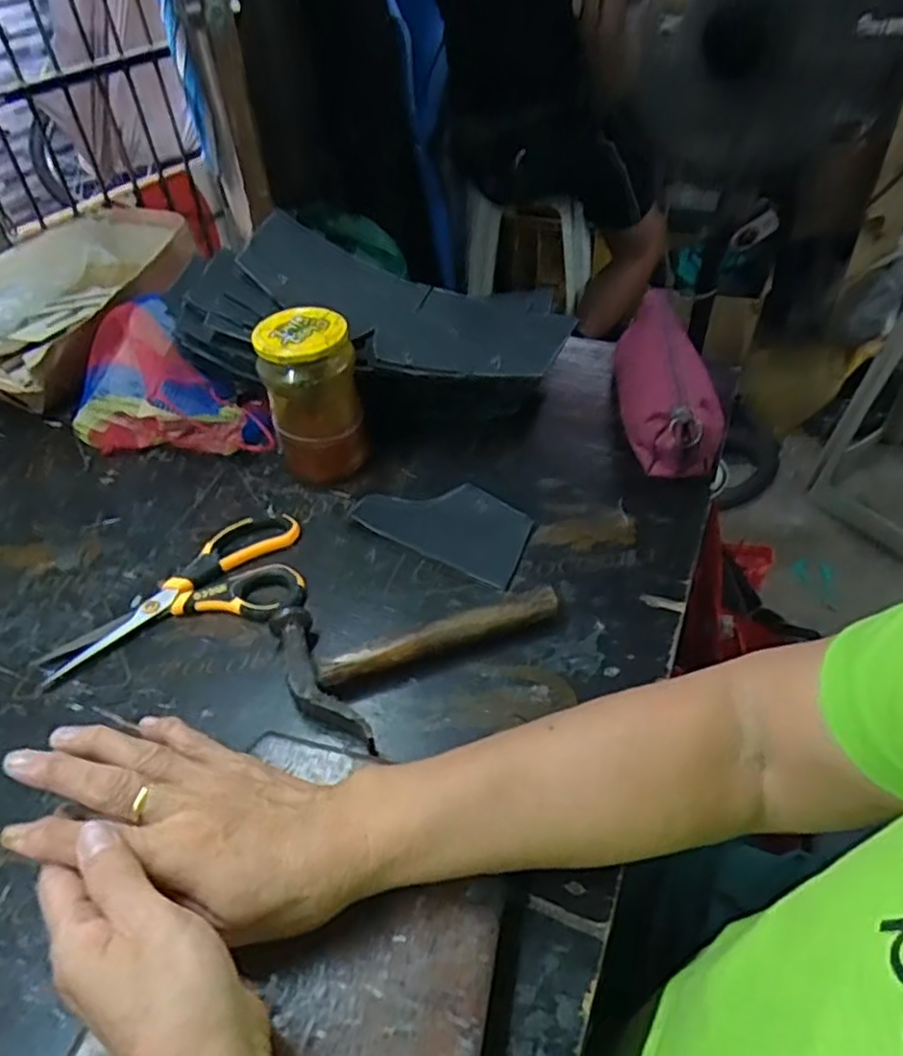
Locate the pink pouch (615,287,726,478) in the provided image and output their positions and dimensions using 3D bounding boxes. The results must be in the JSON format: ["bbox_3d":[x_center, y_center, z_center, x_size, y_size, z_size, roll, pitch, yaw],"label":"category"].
[{"bbox_3d":[0.190,-0.131,0.627,0.071,0.079,0.197,1,45,5],"label":"pink pouch"}]

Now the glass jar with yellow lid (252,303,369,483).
[{"bbox_3d":[-0.114,-0.103,0.591,0.074,0.137,0.067,-13,45,-9],"label":"glass jar with yellow lid"}]

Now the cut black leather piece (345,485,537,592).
[{"bbox_3d":[-0.003,-0.008,0.567,0.138,0.005,0.077,24,55,21],"label":"cut black leather piece"}]

